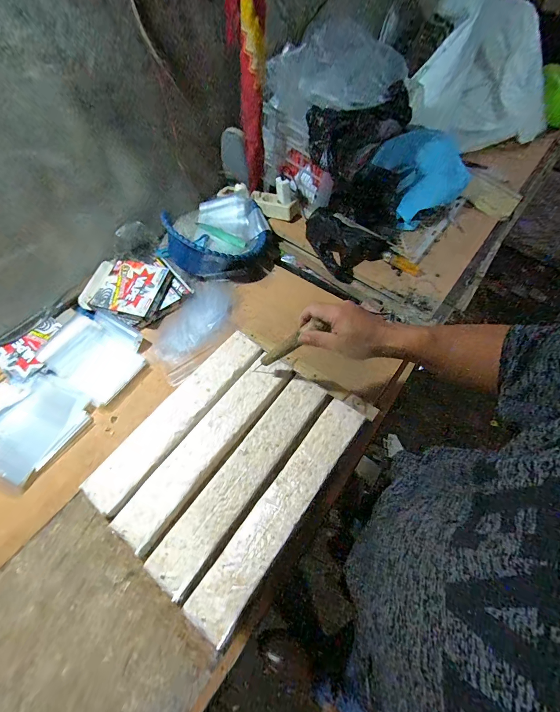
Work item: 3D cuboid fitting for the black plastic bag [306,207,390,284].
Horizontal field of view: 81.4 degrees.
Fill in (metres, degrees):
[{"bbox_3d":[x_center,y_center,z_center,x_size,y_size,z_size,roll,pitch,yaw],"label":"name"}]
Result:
[{"bbox_3d":[0.154,-0.287,0.820,0.123,0.079,0.195,-34,63,-17],"label":"black plastic bag"}]

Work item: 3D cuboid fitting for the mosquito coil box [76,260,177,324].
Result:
[{"bbox_3d":[-0.358,-0.154,0.754,0.187,0.035,0.151,9,62,12],"label":"mosquito coil box"}]

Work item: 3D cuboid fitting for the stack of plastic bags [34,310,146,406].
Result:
[{"bbox_3d":[-0.387,-0.010,0.678,0.200,0.040,0.164,24,62,16],"label":"stack of plastic bags"}]

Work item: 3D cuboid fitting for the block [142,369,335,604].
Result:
[{"bbox_3d":[-0.047,0.189,0.527,0.076,0.045,0.371,32,64,20],"label":"block"}]

